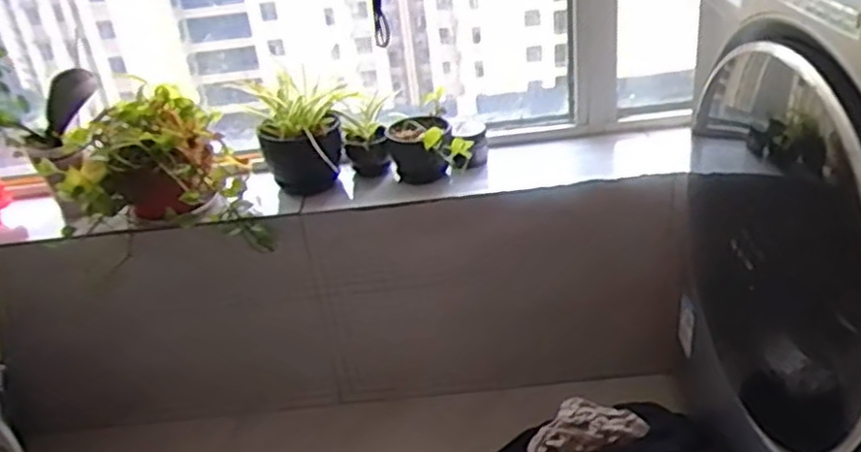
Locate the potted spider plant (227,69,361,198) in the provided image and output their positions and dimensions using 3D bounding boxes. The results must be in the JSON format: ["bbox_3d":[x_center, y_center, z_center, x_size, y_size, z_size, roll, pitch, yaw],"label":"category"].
[{"bbox_3d":[-0.219,-0.162,1.256,0.150,0.191,0.185,-4,29,6],"label":"potted spider plant"}]

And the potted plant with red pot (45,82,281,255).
[{"bbox_3d":[-0.441,-0.088,1.212,0.287,0.227,0.196,-15,30,-14],"label":"potted plant with red pot"}]

